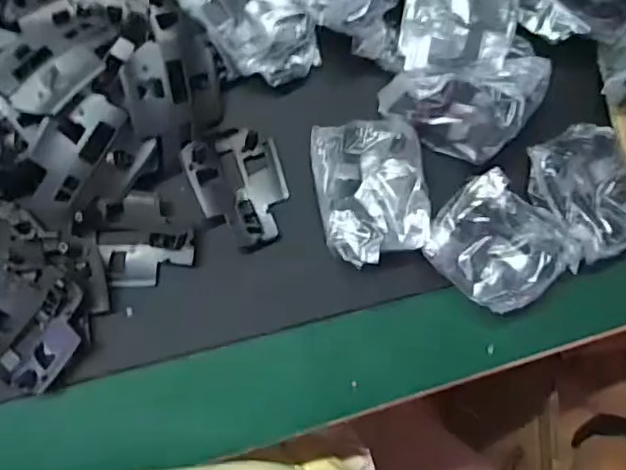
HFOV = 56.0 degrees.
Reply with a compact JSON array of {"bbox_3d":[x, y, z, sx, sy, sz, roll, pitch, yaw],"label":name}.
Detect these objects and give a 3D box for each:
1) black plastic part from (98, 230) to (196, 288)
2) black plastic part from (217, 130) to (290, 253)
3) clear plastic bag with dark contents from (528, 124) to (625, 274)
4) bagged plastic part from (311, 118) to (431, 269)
[{"bbox_3d":[-0.093,0.013,0.330,0.054,0.015,0.032,-2,86,-2],"label":"black plastic part"},{"bbox_3d":[-0.031,-0.026,0.335,0.032,0.013,0.064,-15,86,-3],"label":"black plastic part"},{"bbox_3d":[0.156,-0.024,0.329,0.054,0.022,0.073,-26,87,-4],"label":"clear plastic bag with dark contents"},{"bbox_3d":[0.033,-0.024,0.320,0.059,0.017,0.073,-10,86,-3],"label":"bagged plastic part"}]

